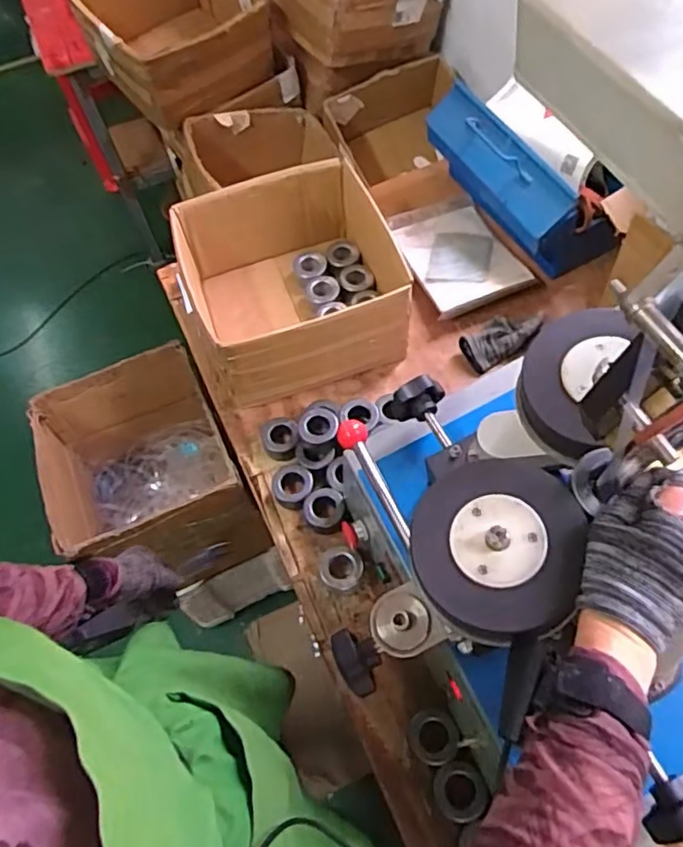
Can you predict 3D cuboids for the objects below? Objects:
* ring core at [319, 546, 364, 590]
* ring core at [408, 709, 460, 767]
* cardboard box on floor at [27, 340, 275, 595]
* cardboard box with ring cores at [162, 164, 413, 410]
[{"bbox_3d":[0.000,0.203,0.871,0.058,0.034,0.063,-2,60,3],"label":"ring core"},{"bbox_3d":[0.115,0.384,0.756,0.060,0.024,0.059,-21,62,25],"label":"ring core"},{"bbox_3d":[-0.344,0.112,1.155,0.285,0.323,0.325,-24,61,-9],"label":"cardboard box on floor"},{"bbox_3d":[-0.088,-0.228,1.048,0.314,0.182,0.336,-17,60,-5],"label":"cardboard box with ring cores"}]

